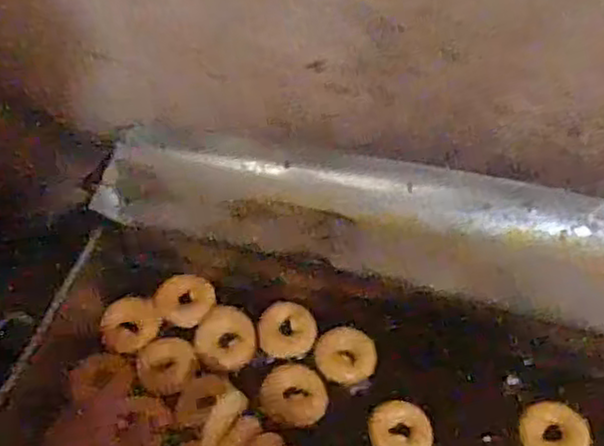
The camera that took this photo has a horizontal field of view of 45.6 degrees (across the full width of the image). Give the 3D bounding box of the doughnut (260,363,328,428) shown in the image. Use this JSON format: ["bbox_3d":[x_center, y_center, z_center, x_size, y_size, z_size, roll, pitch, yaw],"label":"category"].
[{"bbox_3d":[-0.008,0.211,0.887,0.079,0.022,0.071,19,58,16],"label":"doughnut"}]

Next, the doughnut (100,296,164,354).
[{"bbox_3d":[-0.222,0.130,0.924,0.073,0.029,0.065,-35,60,-20],"label":"doughnut"}]

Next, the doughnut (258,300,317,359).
[{"bbox_3d":[-0.019,0.138,0.933,0.075,0.020,0.071,4,54,7],"label":"doughnut"}]

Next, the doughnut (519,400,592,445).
[{"bbox_3d":[0.291,0.242,0.821,0.074,0.026,0.070,-2,54,2],"label":"doughnut"}]

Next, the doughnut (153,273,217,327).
[{"bbox_3d":[-0.155,0.102,0.954,0.069,0.021,0.071,-2,54,2],"label":"doughnut"}]

